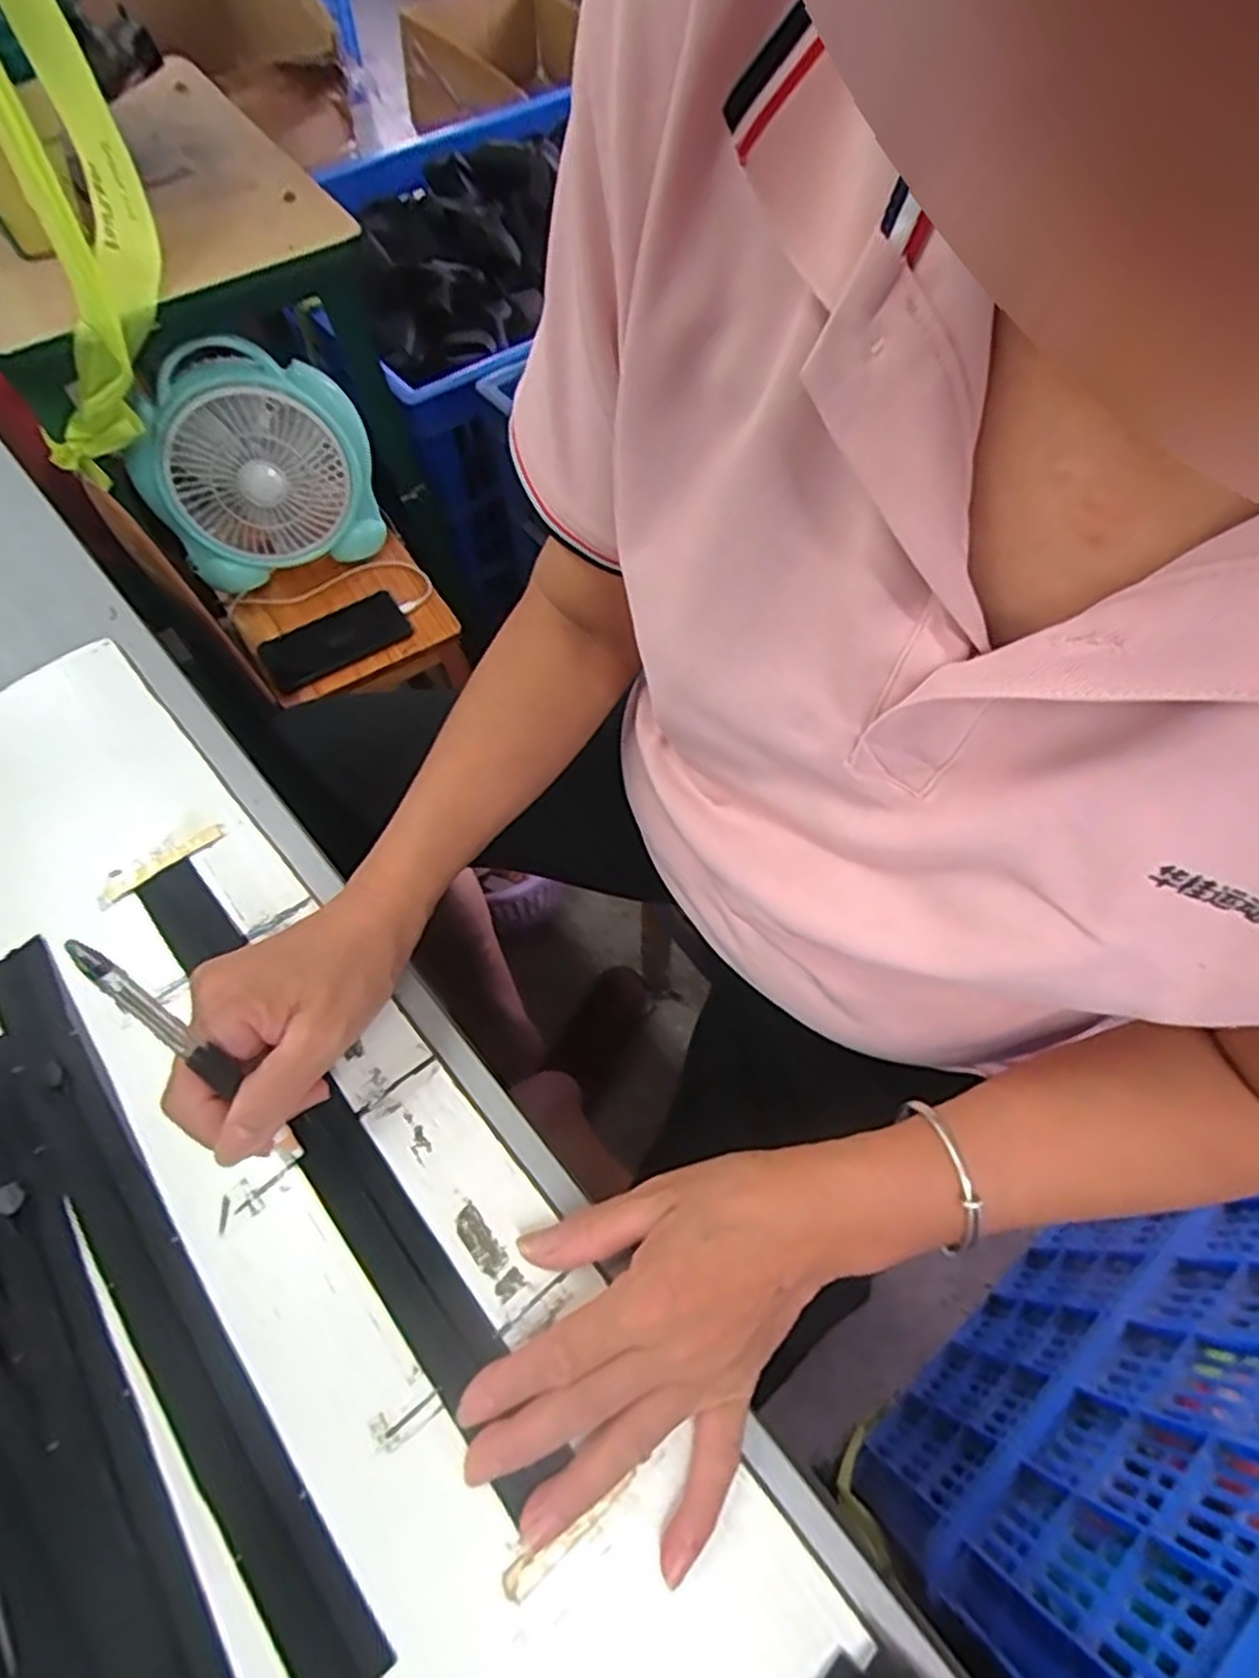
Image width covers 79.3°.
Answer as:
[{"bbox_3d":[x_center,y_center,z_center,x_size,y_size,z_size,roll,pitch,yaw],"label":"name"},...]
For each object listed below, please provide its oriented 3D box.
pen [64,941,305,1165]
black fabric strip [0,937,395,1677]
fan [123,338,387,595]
[{"bbox_3d":[-0.166,0.090,0.298,0.010,0.154,0.005,-25,43,-14],"label":"pen"},{"bbox_3d":[-0.210,0.186,0.333,0.034,0.008,0.351,-35,70,-17],"label":"black fabric strip"},{"bbox_3d":[-0.413,-0.416,0.846,0.231,0.233,0.078,-21,65,-11],"label":"fan"}]

